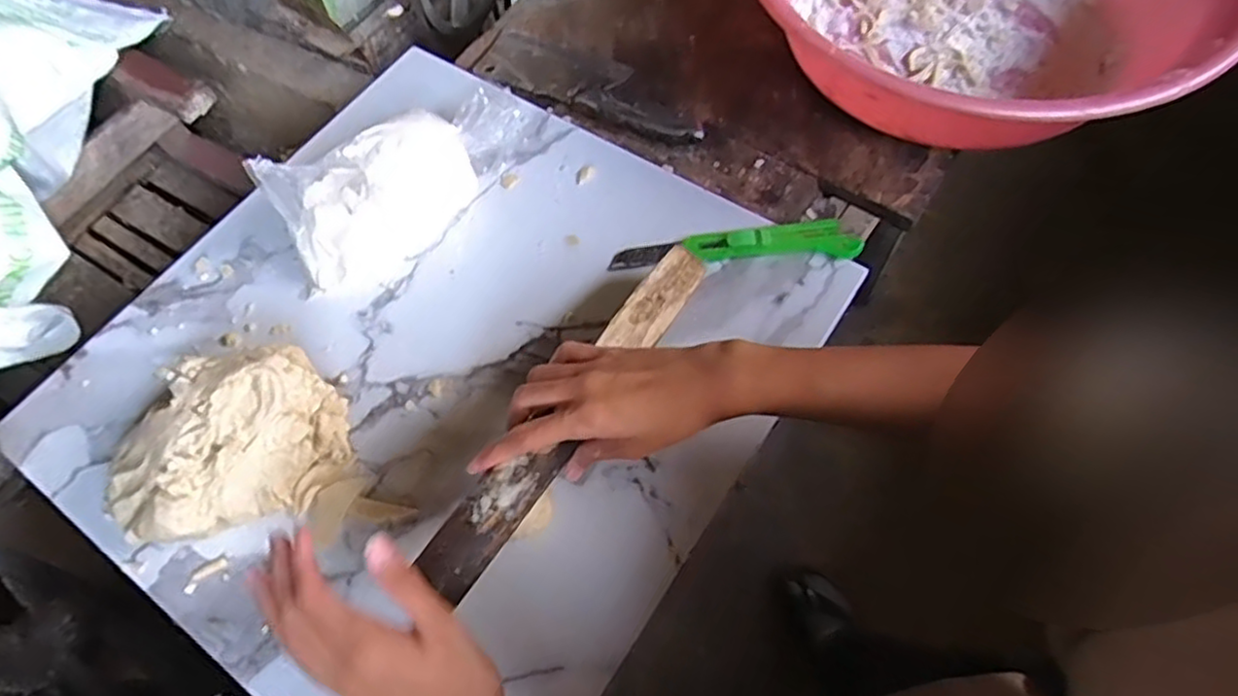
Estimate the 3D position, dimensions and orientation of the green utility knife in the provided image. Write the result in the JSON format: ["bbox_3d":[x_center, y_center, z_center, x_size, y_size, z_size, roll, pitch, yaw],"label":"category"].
[{"bbox_3d":[0.095,-0.084,0.562,0.197,0.018,0.031,-2,62,1],"label":"green utility knife"}]

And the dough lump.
[{"bbox_3d":[-0.276,0.065,0.478,0.157,0.068,0.113,-26,64,-12],"label":"dough lump"}]

